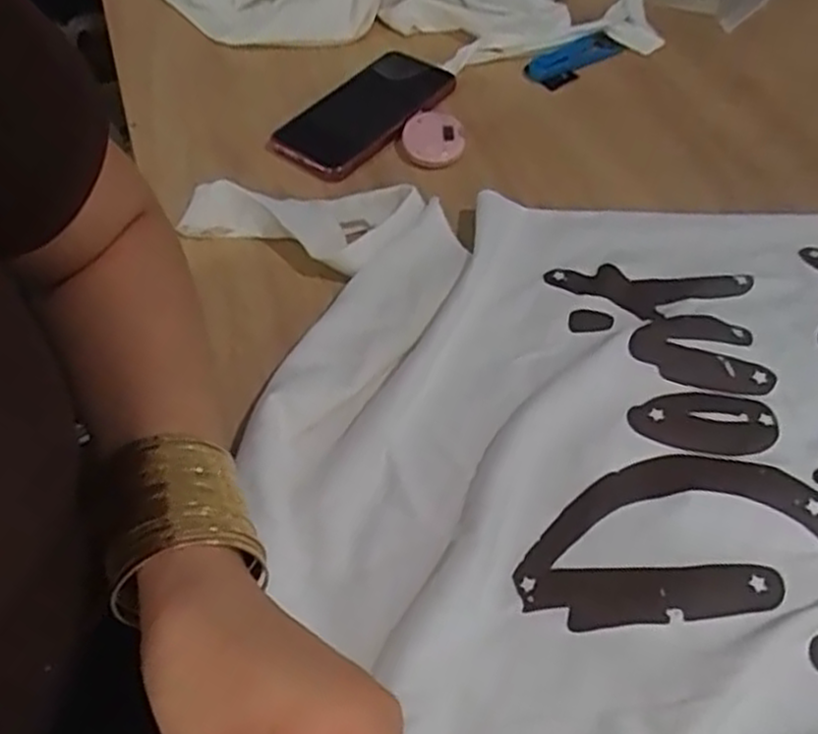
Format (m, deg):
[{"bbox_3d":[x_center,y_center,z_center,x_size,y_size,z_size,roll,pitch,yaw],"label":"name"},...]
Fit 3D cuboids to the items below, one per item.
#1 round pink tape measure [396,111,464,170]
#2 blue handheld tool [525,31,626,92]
[{"bbox_3d":[0.017,-0.185,0.627,0.053,0.013,0.059,-1,54,1],"label":"round pink tape measure"},{"bbox_3d":[0.153,-0.280,0.701,0.091,0.013,0.043,-29,58,-18],"label":"blue handheld tool"}]

